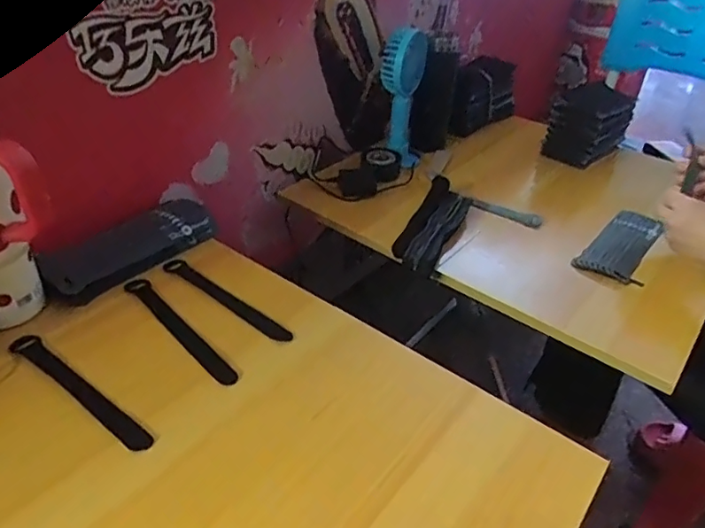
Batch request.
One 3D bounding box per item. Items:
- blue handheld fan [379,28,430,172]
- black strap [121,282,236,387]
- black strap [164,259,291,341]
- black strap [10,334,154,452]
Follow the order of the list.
[{"bbox_3d":[0.080,-0.265,0.896,0.079,0.230,0.087,6,37,4],"label":"blue handheld fan"},{"bbox_3d":[-0.177,0.063,0.550,0.022,0.004,0.188,-27,46,-35],"label":"black strap"},{"bbox_3d":[-0.139,0.033,0.587,0.199,0.004,0.024,28,43,29],"label":"black strap"},{"bbox_3d":[-0.245,0.110,0.481,0.194,0.005,0.023,26,37,28],"label":"black strap"}]

